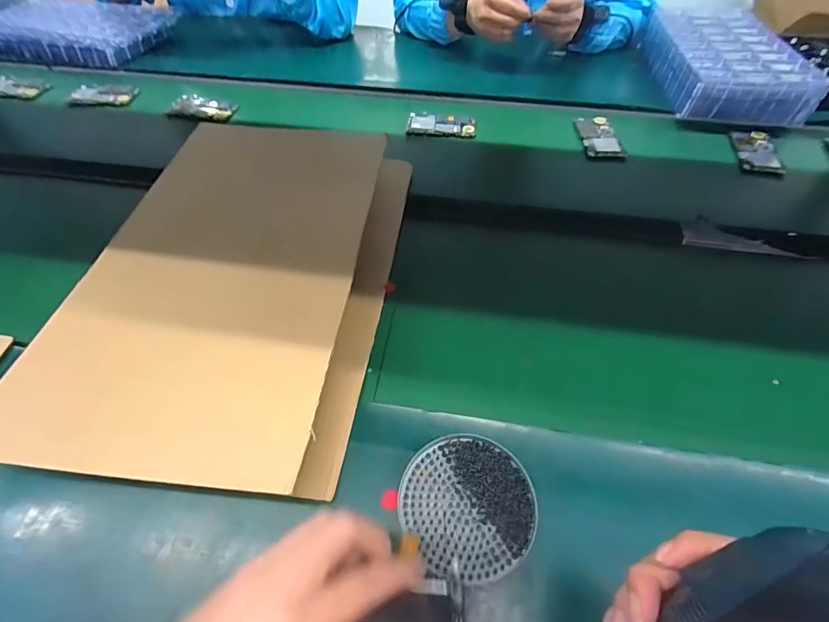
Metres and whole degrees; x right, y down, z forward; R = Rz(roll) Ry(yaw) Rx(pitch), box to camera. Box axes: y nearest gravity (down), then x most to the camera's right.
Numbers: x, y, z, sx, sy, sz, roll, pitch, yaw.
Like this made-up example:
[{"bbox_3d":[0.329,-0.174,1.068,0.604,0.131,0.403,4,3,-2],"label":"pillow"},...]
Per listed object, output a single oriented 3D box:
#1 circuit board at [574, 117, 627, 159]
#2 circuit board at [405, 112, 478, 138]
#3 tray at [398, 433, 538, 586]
[{"bbox_3d":[0.323,-0.306,0.716,0.064,0.007,0.119,0,55,-1],"label":"circuit board"},{"bbox_3d":[0.050,-0.336,0.739,0.121,0.005,0.064,8,56,5],"label":"circuit board"},{"bbox_3d":[0.046,0.166,0.353,0.107,0.020,0.113,0,55,-1],"label":"tray"}]

